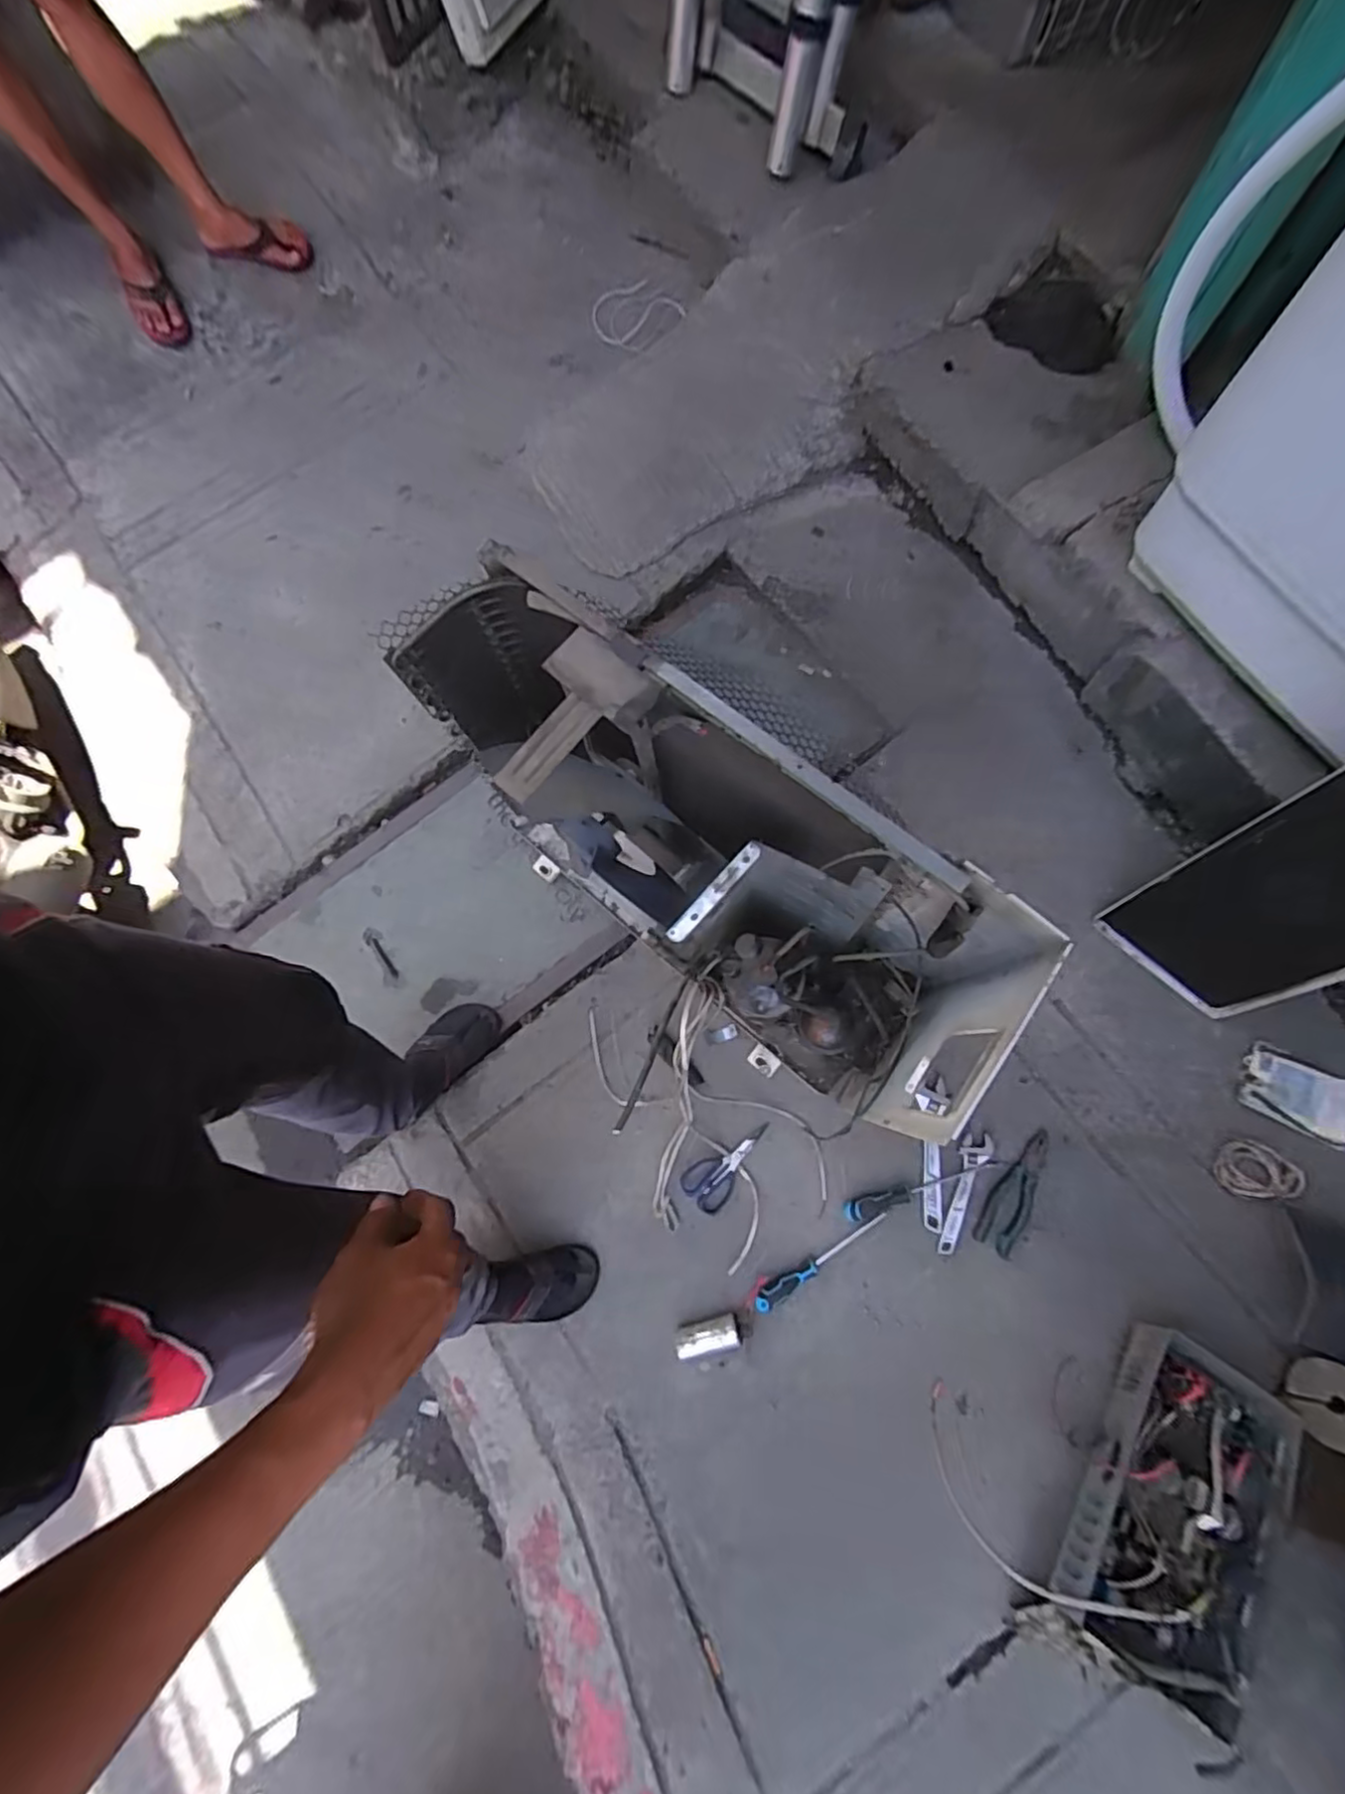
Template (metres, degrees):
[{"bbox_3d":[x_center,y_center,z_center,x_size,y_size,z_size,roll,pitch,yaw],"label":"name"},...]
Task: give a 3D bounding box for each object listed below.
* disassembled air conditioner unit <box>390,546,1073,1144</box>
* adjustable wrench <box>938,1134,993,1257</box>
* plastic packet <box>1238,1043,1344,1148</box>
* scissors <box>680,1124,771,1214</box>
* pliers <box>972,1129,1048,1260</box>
[{"bbox_3d":[0.030,-0.051,0.967,0.839,0.535,0.279,43,80,12],"label":"disassembled air conditioner unit"},{"bbox_3d":[0.463,0.473,1.071,0.047,0.007,0.194,27,77,8],"label":"adjustable wrench"},{"bbox_3d":[0.985,0.312,1.043,0.151,0.015,0.108,22,80,24],"label":"plastic packet"},{"bbox_3d":[0.093,0.445,1.114,0.079,0.017,0.169,43,80,12],"label":"scissors"},{"bbox_3d":[0.546,0.463,1.056,0.060,0.017,0.200,34,78,10],"label":"pliers"}]

